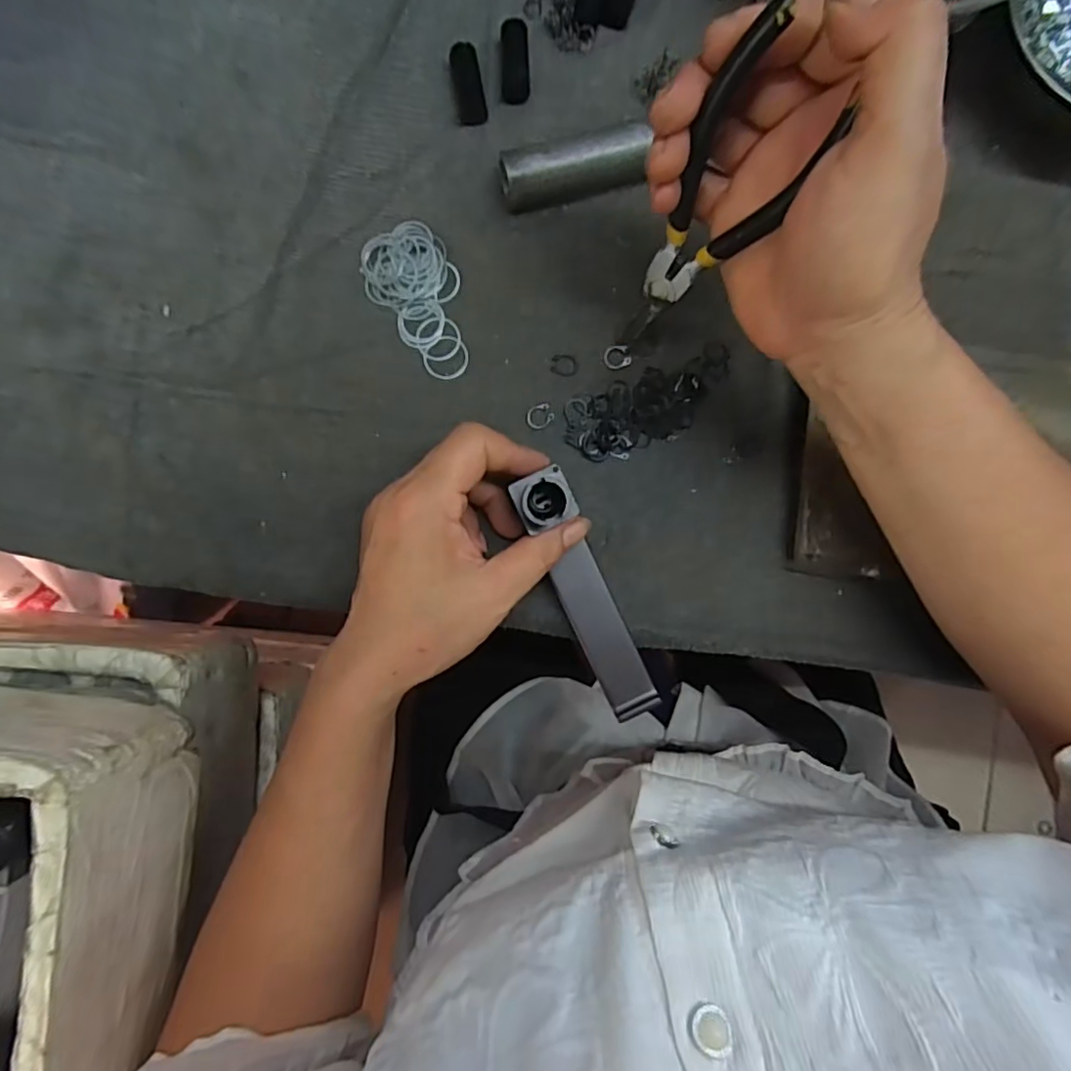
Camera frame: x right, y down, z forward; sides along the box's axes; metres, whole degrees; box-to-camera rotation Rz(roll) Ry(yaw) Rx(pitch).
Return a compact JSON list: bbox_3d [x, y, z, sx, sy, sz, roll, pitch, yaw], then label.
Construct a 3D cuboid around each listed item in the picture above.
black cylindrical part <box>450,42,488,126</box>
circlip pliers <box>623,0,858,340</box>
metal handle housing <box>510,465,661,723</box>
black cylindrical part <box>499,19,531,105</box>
[{"bbox_3d":[-0.035,-0.235,0.312,0.015,0.011,0.038,-8,87,-2],"label":"black cylindrical part"},{"bbox_3d":[0.070,-0.121,0.238,0.043,0.131,0.010,25,61,0],"label":"circlip pliers"},{"bbox_3d":[0.024,0.028,0.281,0.024,0.023,0.129,-26,110,-3],"label":"metal handle housing"},{"bbox_3d":[-0.011,-0.251,0.317,0.014,0.011,0.038,-2,87,-2],"label":"black cylindrical part"}]

